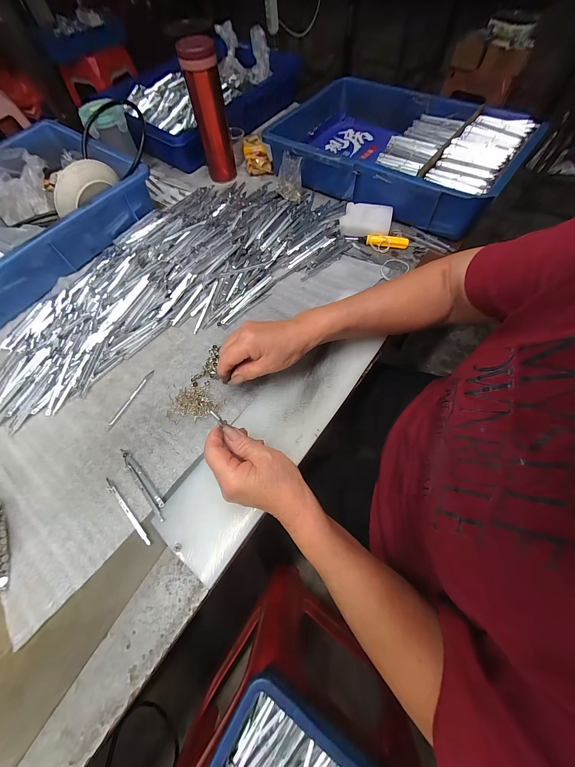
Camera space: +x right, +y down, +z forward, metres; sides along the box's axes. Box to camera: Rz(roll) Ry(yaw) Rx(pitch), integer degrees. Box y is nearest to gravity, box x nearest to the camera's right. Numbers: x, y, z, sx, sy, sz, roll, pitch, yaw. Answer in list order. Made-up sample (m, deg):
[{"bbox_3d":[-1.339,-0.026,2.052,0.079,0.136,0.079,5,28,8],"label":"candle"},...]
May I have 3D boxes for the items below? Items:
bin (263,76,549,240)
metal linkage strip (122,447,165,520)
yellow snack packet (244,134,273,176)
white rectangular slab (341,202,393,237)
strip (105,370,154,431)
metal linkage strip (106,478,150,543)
[{"bbox_3d":[0.200,-0.449,0.511,0.419,0.080,0.290,35,71,17],"label":"bin"},{"bbox_3d":[-0.167,0.113,0.307,0.101,0.008,0.013,40,72,19],"label":"metal linkage strip"},{"bbox_3d":[-0.065,-0.502,0.588,0.057,0.033,0.103,-9,64,-2],"label":"yellow snack packet"},{"bbox_3d":[0.137,-0.283,0.465,0.083,0.011,0.062,16,86,5],"label":"white rectangular slab"},{"bbox_3d":[-0.213,0.020,0.363,0.009,0.004,0.095,22,67,13],"label":"strip"},{"bbox_3d":[-0.179,0.140,0.295,0.092,0.004,0.008,39,72,19],"label":"metal linkage strip"}]

